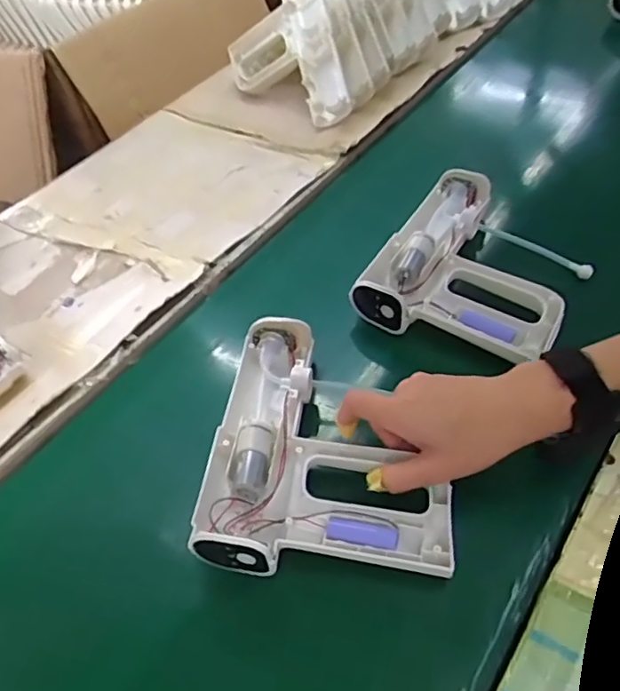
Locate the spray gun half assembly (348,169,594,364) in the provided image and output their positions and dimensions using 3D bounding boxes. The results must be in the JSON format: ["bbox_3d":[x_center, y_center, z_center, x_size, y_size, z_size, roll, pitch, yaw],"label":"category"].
[{"bbox_3d":[0.167,-0.084,0.598,0.185,0.043,0.219,16,53,23],"label":"spray gun half assembly"}]

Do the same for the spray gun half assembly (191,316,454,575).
[{"bbox_3d":[0.010,0.070,0.477,0.178,0.048,0.208,-2,48,5],"label":"spray gun half assembly"}]

